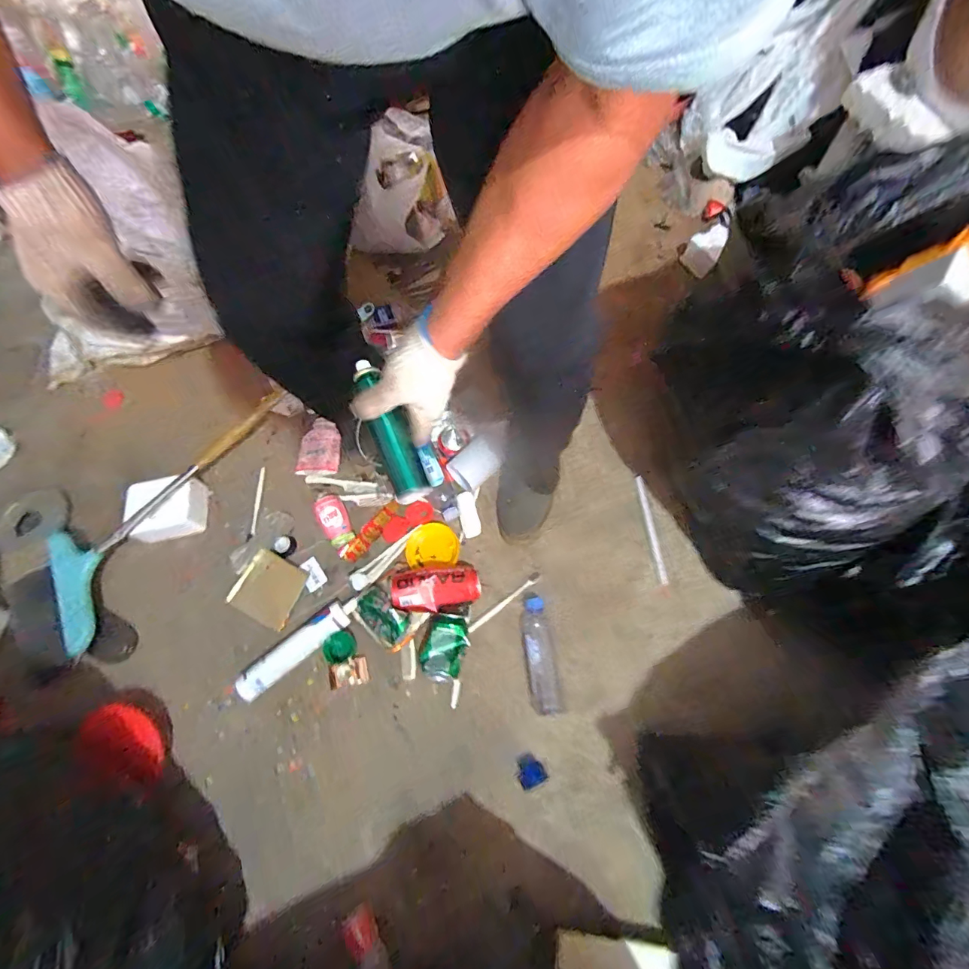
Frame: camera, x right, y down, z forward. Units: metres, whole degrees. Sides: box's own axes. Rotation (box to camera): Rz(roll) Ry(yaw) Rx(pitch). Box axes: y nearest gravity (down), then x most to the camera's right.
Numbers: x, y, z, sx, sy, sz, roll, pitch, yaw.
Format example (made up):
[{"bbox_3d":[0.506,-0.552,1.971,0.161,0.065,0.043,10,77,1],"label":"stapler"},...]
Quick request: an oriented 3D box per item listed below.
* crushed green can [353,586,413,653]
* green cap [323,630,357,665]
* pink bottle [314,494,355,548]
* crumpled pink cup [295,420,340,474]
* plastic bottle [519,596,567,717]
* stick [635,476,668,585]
[{"bbox_3d":[-0.186,0.241,0.822,0.132,0.077,0.071,40,73,18],"label":"crushed green can"},{"bbox_3d":[-0.264,0.297,0.832,0.054,0.015,0.050,-1,65,2],"label":"green cap"},{"bbox_3d":[-0.302,0.074,0.927,0.059,0.058,0.090,-31,68,-11],"label":"pink bottle"},{"bbox_3d":[-0.366,-0.082,1.010,0.095,0.042,0.114,0,65,3],"label":"crumpled pink cup"},{"bbox_3d":[0.095,0.296,0.797,0.056,0.044,0.192,-8,65,-1],"label":"plastic bottle"},{"bbox_3d":[0.318,0.082,0.873,0.011,0.007,0.213,-6,65,0],"label":"stick"}]

